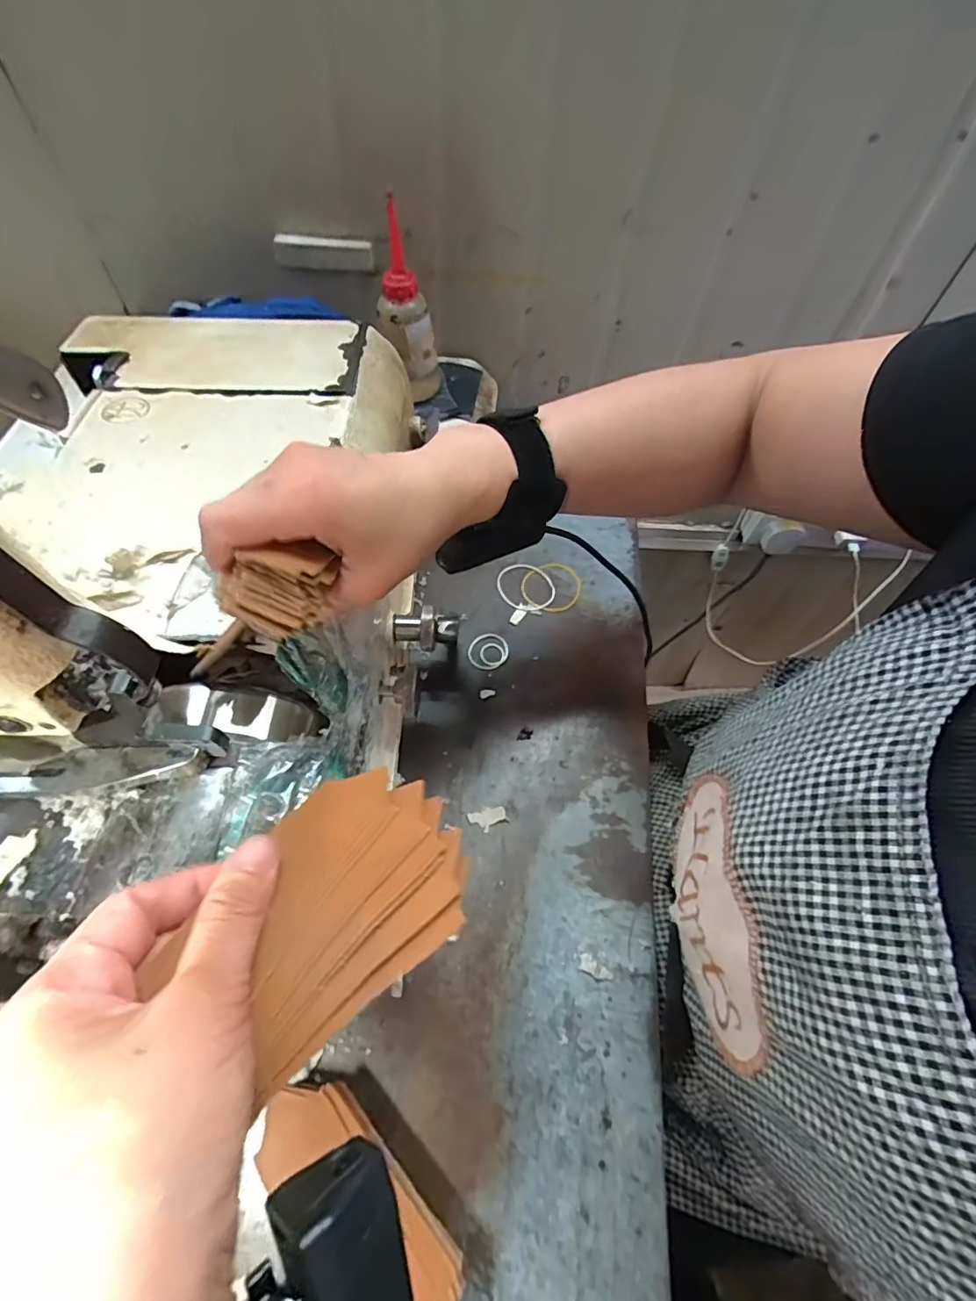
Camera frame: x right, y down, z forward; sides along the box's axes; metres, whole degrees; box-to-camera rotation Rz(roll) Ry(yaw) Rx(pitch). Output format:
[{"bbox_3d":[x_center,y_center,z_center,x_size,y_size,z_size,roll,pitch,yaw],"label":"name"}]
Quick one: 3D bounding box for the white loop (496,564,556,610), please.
[{"bbox_3d":[0.035,-0.059,0.480,0.050,0.006,0.052,2,58,-2],"label":"white loop"}]

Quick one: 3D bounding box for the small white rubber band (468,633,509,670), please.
[{"bbox_3d":[0.000,0.000,0.443,0.033,0.004,0.034,2,58,-2],"label":"small white rubber band"}]

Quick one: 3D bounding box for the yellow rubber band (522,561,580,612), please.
[{"bbox_3d":[0.059,-0.061,0.488,0.053,0.004,0.055,2,58,-2],"label":"yellow rubber band"}]

